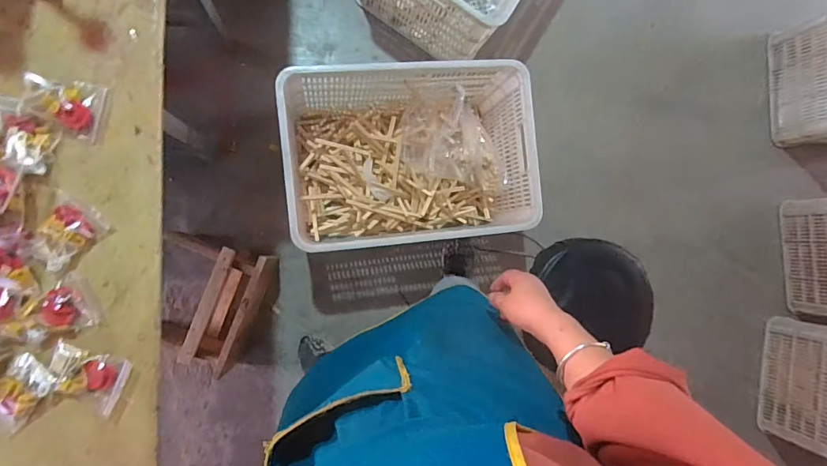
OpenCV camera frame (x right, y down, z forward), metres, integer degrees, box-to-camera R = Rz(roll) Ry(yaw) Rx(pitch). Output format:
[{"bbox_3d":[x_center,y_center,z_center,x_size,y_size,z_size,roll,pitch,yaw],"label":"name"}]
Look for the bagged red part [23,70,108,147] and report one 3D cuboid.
[{"bbox_3d":[-0.425,-0.156,0.545,0.080,0.025,0.069,15,88,-10],"label":"bagged red part"}]

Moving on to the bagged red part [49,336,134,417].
[{"bbox_3d":[-0.398,0.176,0.544,0.084,0.018,0.067,22,86,-9],"label":"bagged red part"}]

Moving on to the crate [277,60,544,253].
[{"bbox_3d":[-0.018,-0.209,1.209,0.606,0.302,0.465,-6,91,-10],"label":"crate"}]

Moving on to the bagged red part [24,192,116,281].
[{"bbox_3d":[-0.426,0.001,0.543,0.070,0.023,0.087,44,83,-7],"label":"bagged red part"}]

